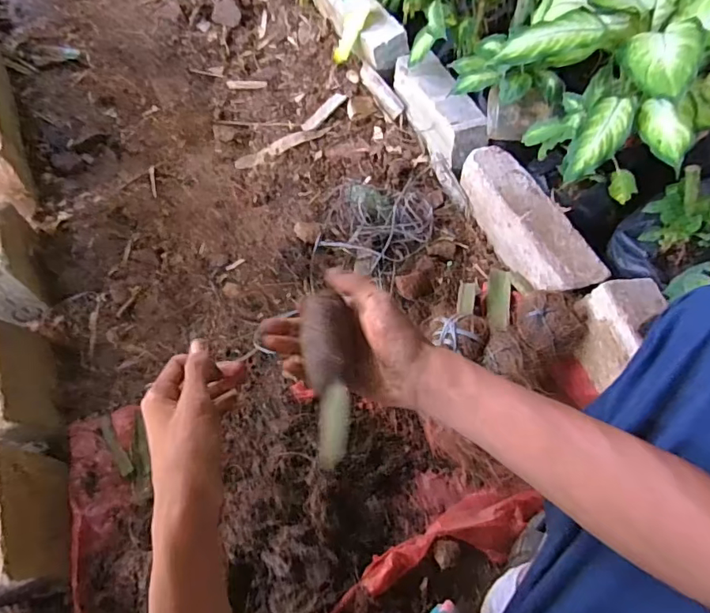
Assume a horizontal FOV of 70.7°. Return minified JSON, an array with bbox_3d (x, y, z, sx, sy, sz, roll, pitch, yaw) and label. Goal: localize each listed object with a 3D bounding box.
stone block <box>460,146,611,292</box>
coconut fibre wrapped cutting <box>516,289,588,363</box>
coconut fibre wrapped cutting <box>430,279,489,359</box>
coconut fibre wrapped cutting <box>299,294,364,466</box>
[{"bbox_3d":[0.287,-0.132,0.857,0.073,0.129,0.303,-22,65,-10],"label":"stone block"},{"bbox_3d":[0.297,0.033,0.762,0.096,0.084,0.105,6,63,4],"label":"coconut fibre wrapped cutting"},{"bbox_3d":[0.169,0.020,0.820,0.088,0.062,0.165,1,63,2],"label":"coconut fibre wrapped cutting"},{"bbox_3d":[-0.018,0.060,0.411,0.046,0.056,0.140,-3,59,-1],"label":"coconut fibre wrapped cutting"}]

